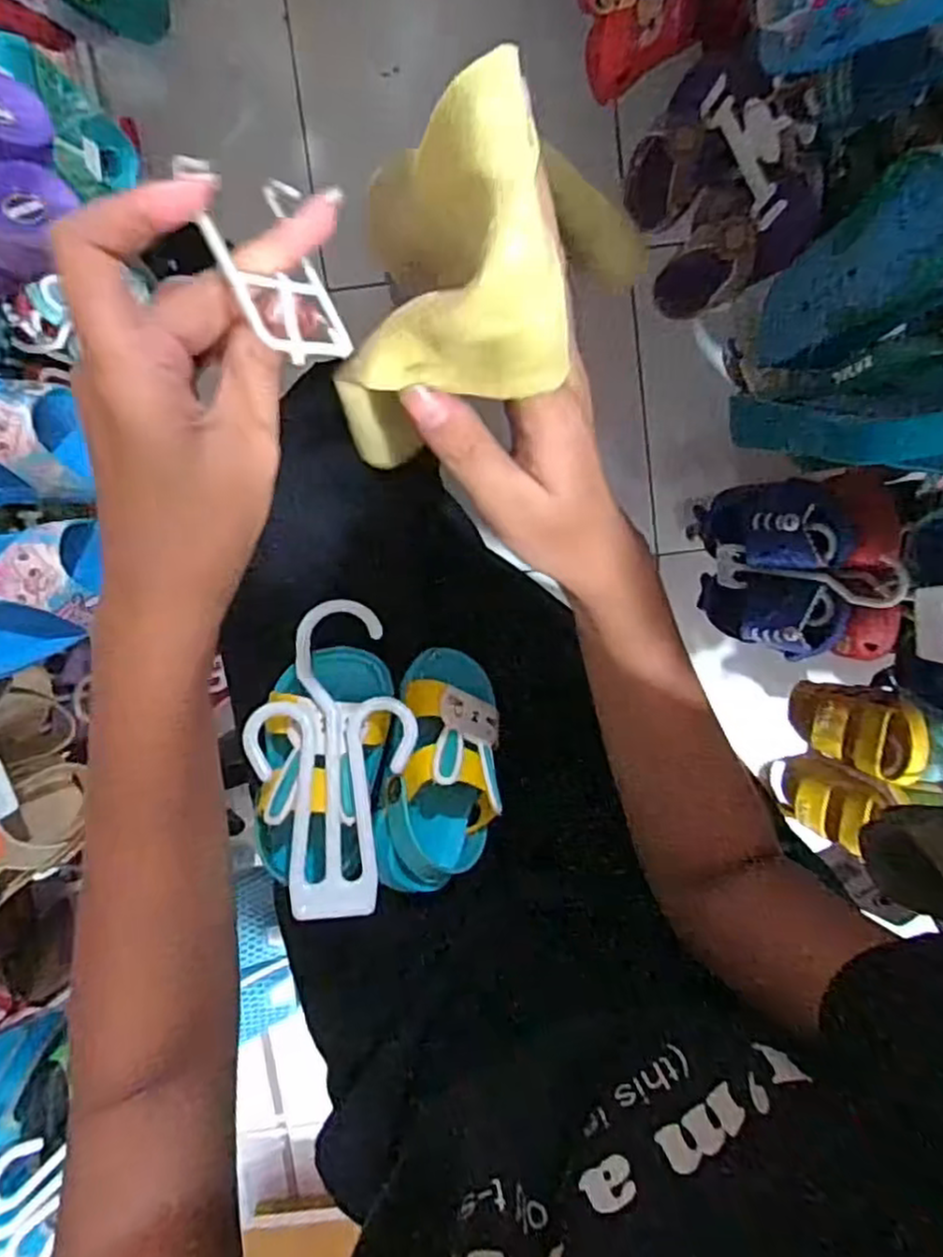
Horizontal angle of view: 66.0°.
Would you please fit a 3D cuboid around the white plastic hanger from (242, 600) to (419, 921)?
[{"bbox_3d":[-0.071,0.063,0.373,0.081,0.017,0.157,-5,73,1],"label":"white plastic hanger"}]

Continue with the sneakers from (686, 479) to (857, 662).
[{"bbox_3d":[0.265,-0.055,0.643,0.060,0.139,0.153,-18,106,-33],"label":"sneakers"}]

